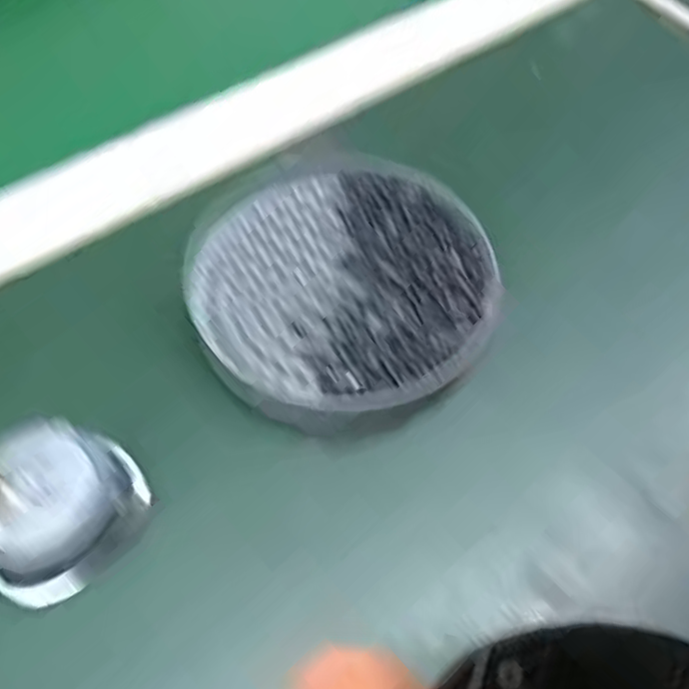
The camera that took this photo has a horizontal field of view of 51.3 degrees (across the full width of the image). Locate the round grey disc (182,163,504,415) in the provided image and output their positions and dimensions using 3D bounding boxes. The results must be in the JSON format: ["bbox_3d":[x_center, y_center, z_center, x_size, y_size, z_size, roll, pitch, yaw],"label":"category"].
[{"bbox_3d":[-0.002,-0.024,0.276,0.107,0.024,0.113,1,57,-2],"label":"round grey disc"}]

